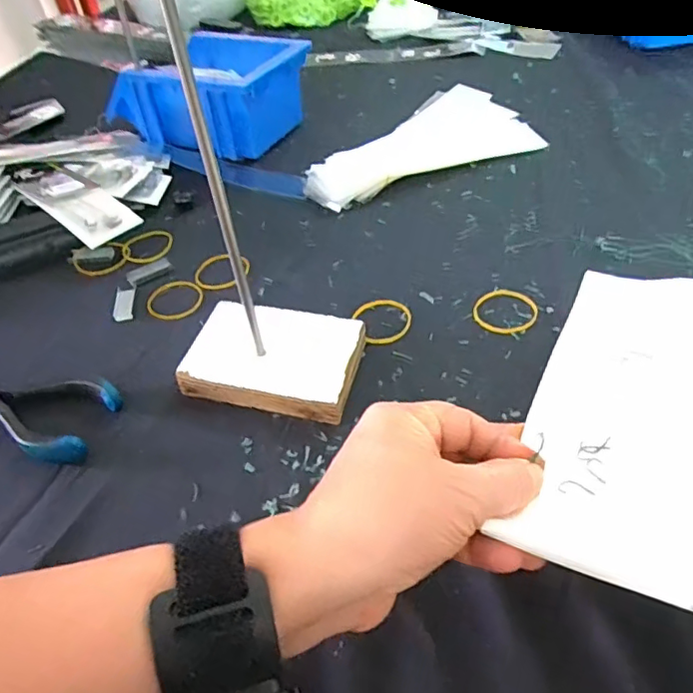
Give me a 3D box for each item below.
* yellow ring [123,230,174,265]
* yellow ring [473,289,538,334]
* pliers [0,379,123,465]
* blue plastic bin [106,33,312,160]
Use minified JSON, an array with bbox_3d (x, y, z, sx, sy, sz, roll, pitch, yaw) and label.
[{"bbox_3d":[-0.162,-0.083,0.464,0.033,0.005,0.042,32,59,19],"label":"yellow ring"},{"bbox_3d":[0.107,-0.024,0.378,0.040,0.004,0.044,-3,45,3],"label":"yellow ring"},{"bbox_3d":[-0.199,0.039,0.331,0.117,0.018,0.051,6,46,12],"label":"pliers"},{"bbox_3d":[-0.137,-0.259,0.588,0.181,0.086,0.130,23,52,26],"label":"blue plastic bin"}]

